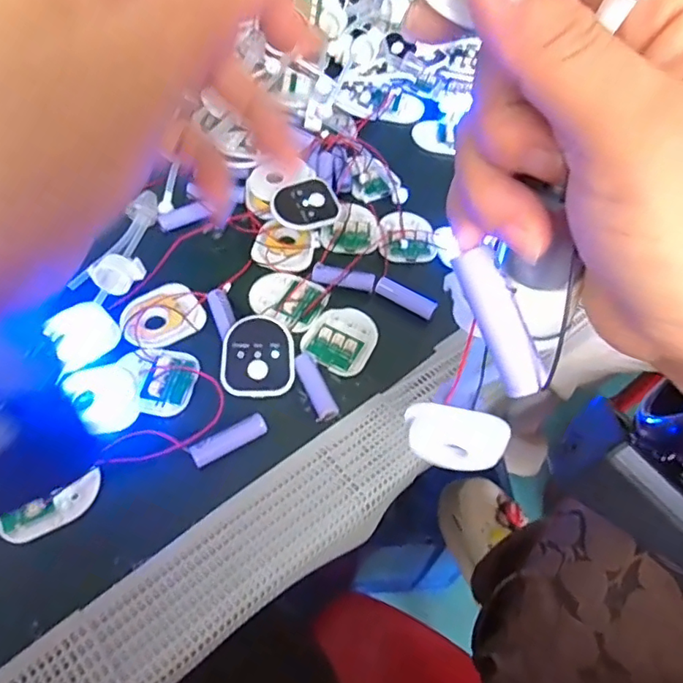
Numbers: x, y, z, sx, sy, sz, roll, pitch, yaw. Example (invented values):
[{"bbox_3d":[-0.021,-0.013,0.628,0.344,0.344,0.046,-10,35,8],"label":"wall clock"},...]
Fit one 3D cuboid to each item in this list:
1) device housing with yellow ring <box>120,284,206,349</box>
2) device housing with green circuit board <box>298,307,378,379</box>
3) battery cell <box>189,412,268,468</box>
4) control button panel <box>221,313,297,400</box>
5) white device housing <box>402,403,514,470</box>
[{"bbox_3d":[-0.133,-0.020,0.406,0.058,0.008,0.046,-27,60,-21],"label":"device housing with yellow ring"},{"bbox_3d":[0.000,-0.004,0.409,0.049,0.010,0.057,24,56,13],"label":"device housing with green circuit board"},{"bbox_3d":[-0.072,0.063,0.353,0.050,0.010,0.012,-26,60,-21],"label":"battery cell"},{"bbox_3d":[-0.058,0.010,0.387,0.050,0.007,0.059,4,71,-3],"label":"control button panel"},{"bbox_3d":[0.055,0.048,0.270,0.048,0.044,0.009,16,55,8],"label":"white device housing"}]

